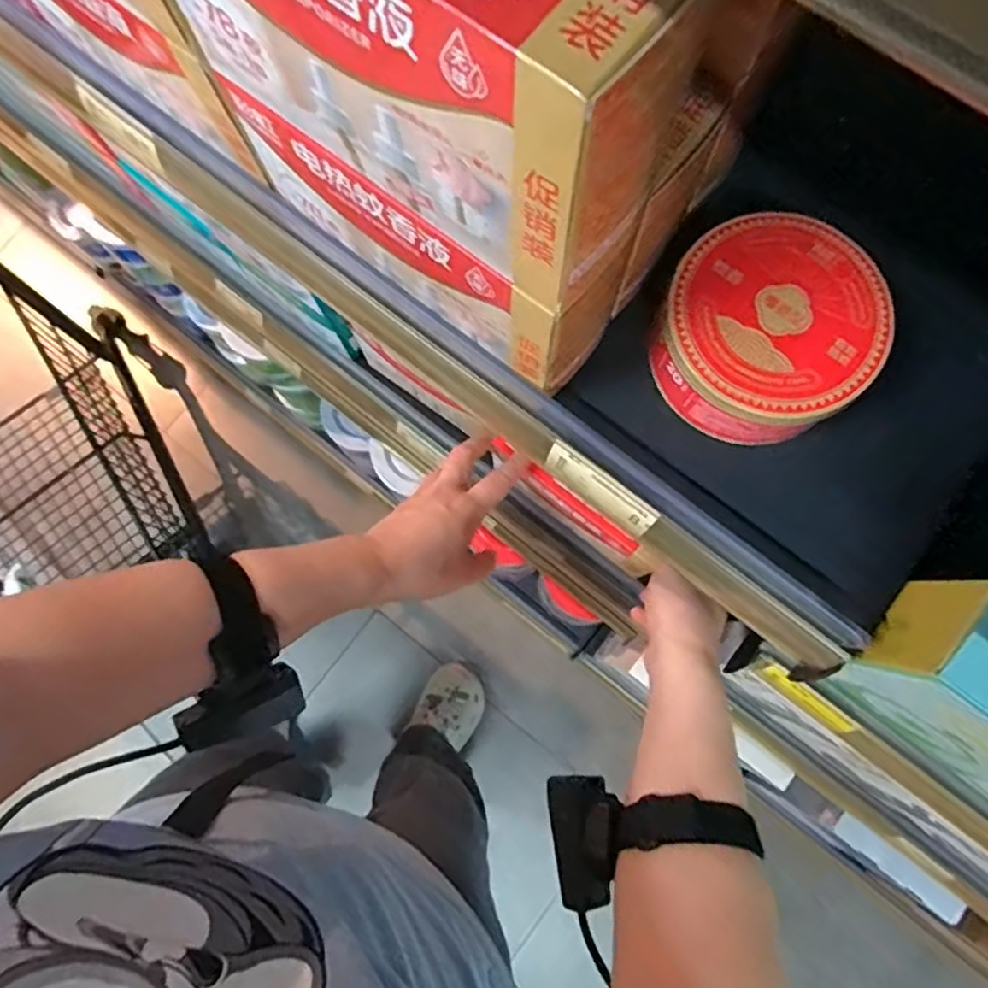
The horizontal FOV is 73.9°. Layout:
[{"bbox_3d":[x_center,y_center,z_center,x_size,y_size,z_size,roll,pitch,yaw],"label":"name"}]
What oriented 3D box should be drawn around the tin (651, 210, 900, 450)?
[{"bbox_3d":[0.133,-0.080,0.325,0.097,0.040,0.100,0,79,1],"label":"tin"}]

